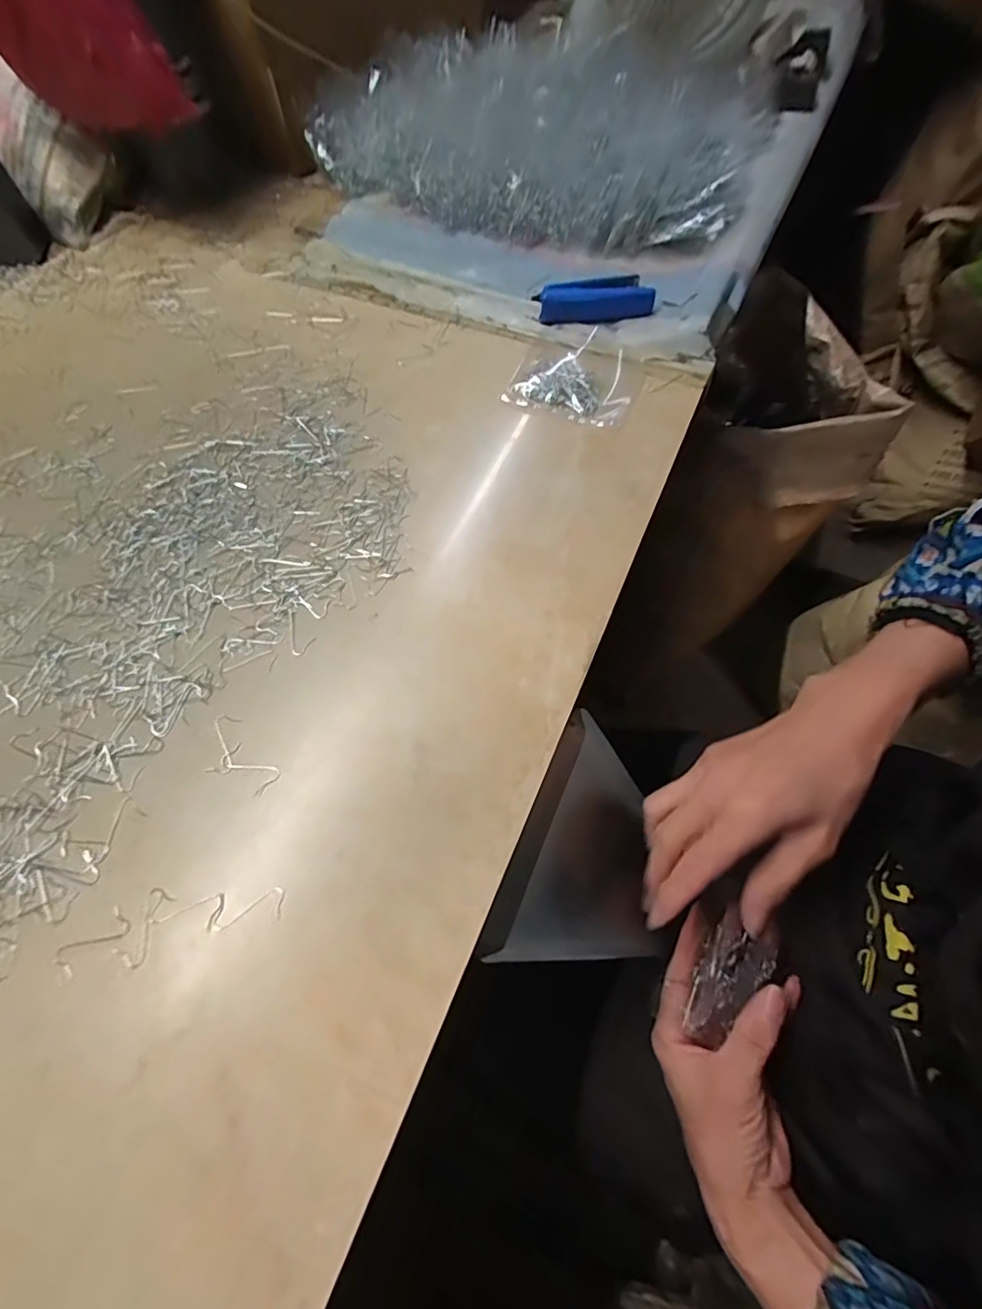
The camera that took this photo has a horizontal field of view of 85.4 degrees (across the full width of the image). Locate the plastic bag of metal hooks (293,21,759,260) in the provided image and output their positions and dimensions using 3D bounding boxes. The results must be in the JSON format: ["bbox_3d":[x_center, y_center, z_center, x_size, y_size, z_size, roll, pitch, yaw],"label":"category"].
[{"bbox_3d":[0.067,-0.583,0.577,0.443,0.077,0.326,22,67,11],"label":"plastic bag of metal hooks"}]

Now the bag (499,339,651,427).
[{"bbox_3d":[0.071,-0.230,0.439,0.102,0.014,0.085,22,67,11],"label":"bag"}]

